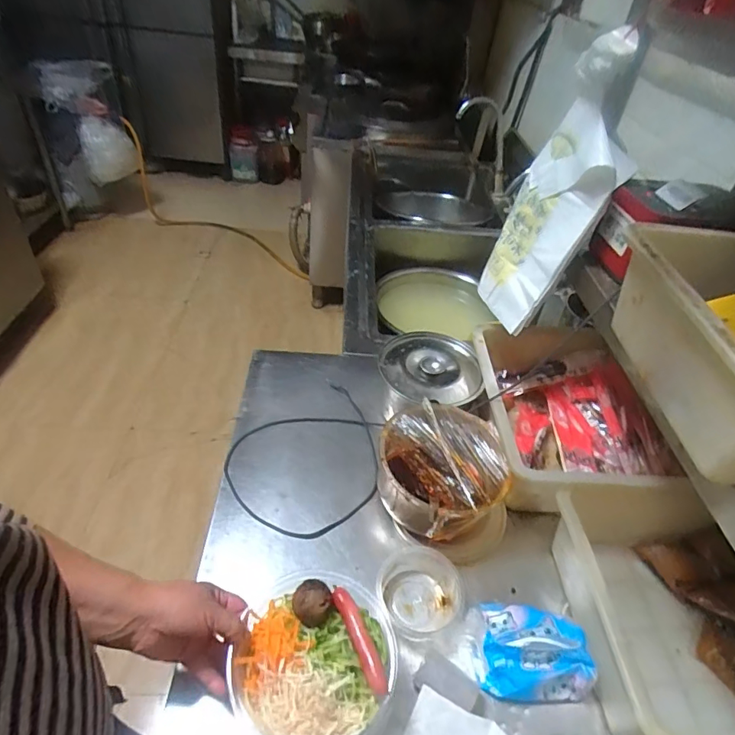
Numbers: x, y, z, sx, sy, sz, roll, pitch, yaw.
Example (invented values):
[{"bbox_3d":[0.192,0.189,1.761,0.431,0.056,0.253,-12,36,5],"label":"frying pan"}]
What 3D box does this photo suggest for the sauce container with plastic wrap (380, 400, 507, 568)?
[{"bbox_3d":[0.103,0.157,0.673,0.175,0.103,0.188,4,42,-4],"label":"sauce container with plastic wrap"}]

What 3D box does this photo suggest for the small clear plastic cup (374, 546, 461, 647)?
[{"bbox_3d":[0.066,0.280,0.593,0.090,0.056,0.094,4,42,-4],"label":"small clear plastic cup"}]

